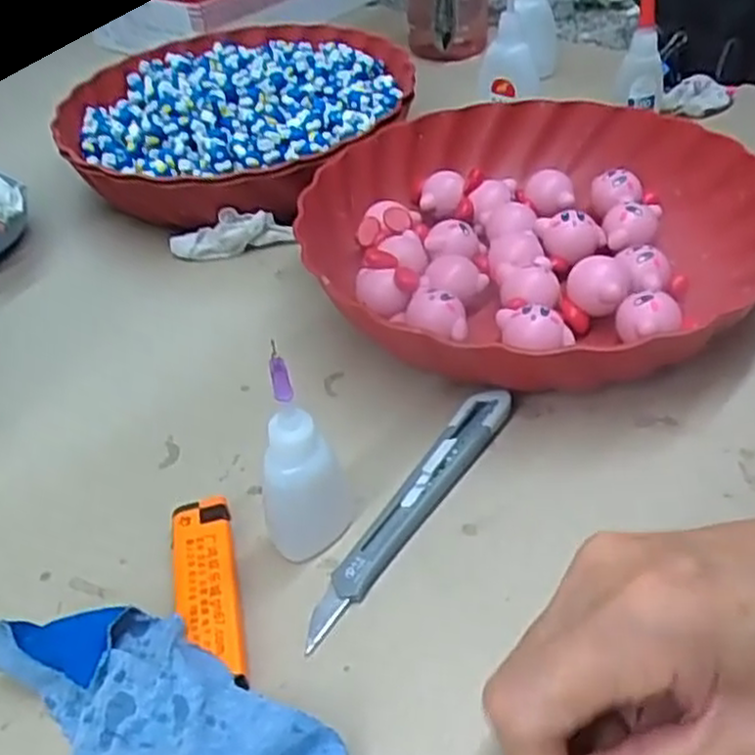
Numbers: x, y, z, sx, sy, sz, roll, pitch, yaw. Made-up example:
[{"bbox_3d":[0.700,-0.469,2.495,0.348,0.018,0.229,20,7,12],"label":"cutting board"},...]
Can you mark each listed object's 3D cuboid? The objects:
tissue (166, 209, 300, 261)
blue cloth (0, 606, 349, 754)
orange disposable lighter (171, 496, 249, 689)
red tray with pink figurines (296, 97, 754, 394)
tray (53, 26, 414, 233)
[{"bbox_3d":[-0.089,-0.087,0.466,0.074,0.028,0.013,-9,41,-2],"label":"tissue"},{"bbox_3d":[-0.068,0.107,0.246,0.069,0.024,0.110,-31,47,-25],"label":"blue cloth"},{"bbox_3d":[-0.063,0.080,0.284,0.023,0.013,0.081,-13,42,-6],"label":"orange disposable lighter"},{"bbox_3d":[0.084,-0.079,0.414,0.237,0.049,0.232,-29,45,-22],"label":"red tray with pink figurines"},{"bbox_3d":[-0.098,-0.184,0.547,0.237,0.062,0.246,-31,46,-24],"label":"tray"}]

